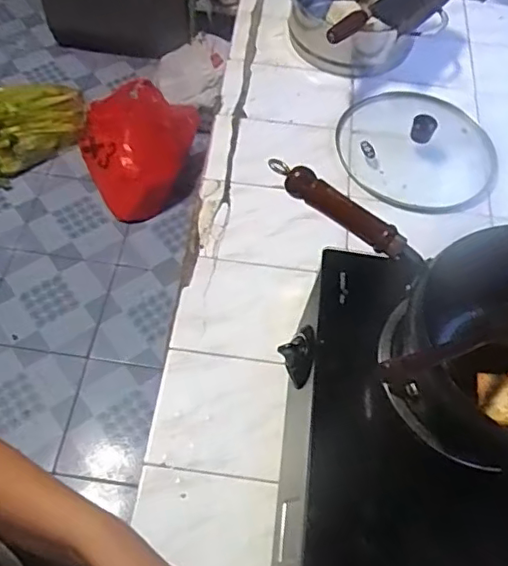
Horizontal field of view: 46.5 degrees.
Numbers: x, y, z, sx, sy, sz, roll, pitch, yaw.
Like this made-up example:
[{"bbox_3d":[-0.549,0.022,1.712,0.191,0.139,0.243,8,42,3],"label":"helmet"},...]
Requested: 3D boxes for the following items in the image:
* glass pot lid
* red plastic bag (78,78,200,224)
[{"bbox_3d":[0.266,-0.224,0.937,0.252,0.062,0.244,2,57,-3],"label":"glass pot lid"},{"bbox_3d":[-0.311,-0.373,1.656,0.319,0.272,0.260,-8,58,-9],"label":"red plastic bag"}]

